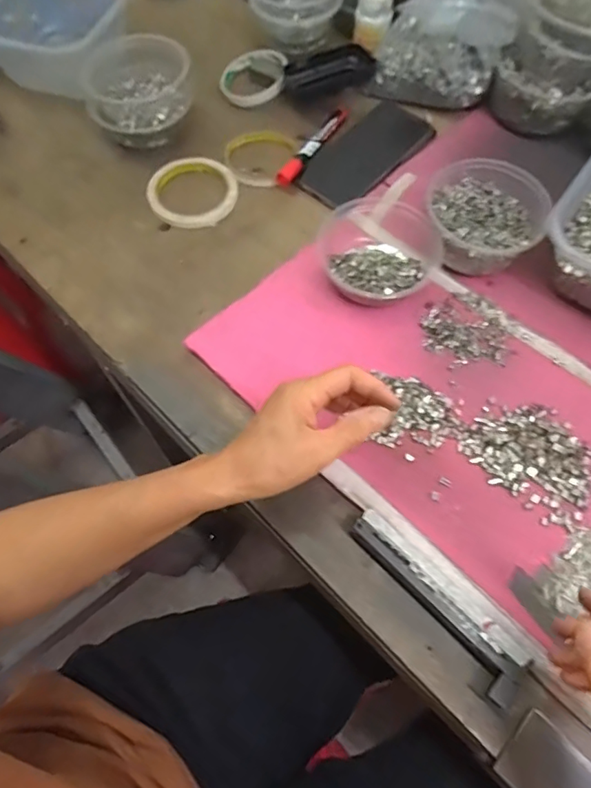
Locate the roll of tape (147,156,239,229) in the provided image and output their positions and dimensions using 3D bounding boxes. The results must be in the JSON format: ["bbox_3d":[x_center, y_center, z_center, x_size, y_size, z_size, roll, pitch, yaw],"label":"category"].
[{"bbox_3d":[-0.113,-0.224,0.576,0.096,0.009,0.099,-1,66,2],"label":"roll of tape"}]

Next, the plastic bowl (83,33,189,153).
[{"bbox_3d":[-0.175,-0.343,0.594,0.118,0.073,0.095,-32,68,-13],"label":"plastic bowl"}]

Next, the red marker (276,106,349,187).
[{"bbox_3d":[0.024,-0.289,0.600,0.018,0.015,0.145,29,70,14],"label":"red marker"}]

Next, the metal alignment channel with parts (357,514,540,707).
[{"bbox_3d":[0.101,0.151,0.386,0.036,0.030,0.149,-41,71,-15],"label":"metal alignment channel with parts"}]

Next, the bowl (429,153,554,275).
[{"bbox_3d":[0.179,-0.169,0.505,0.104,0.065,0.103,-1,66,2],"label":"bowl"}]

